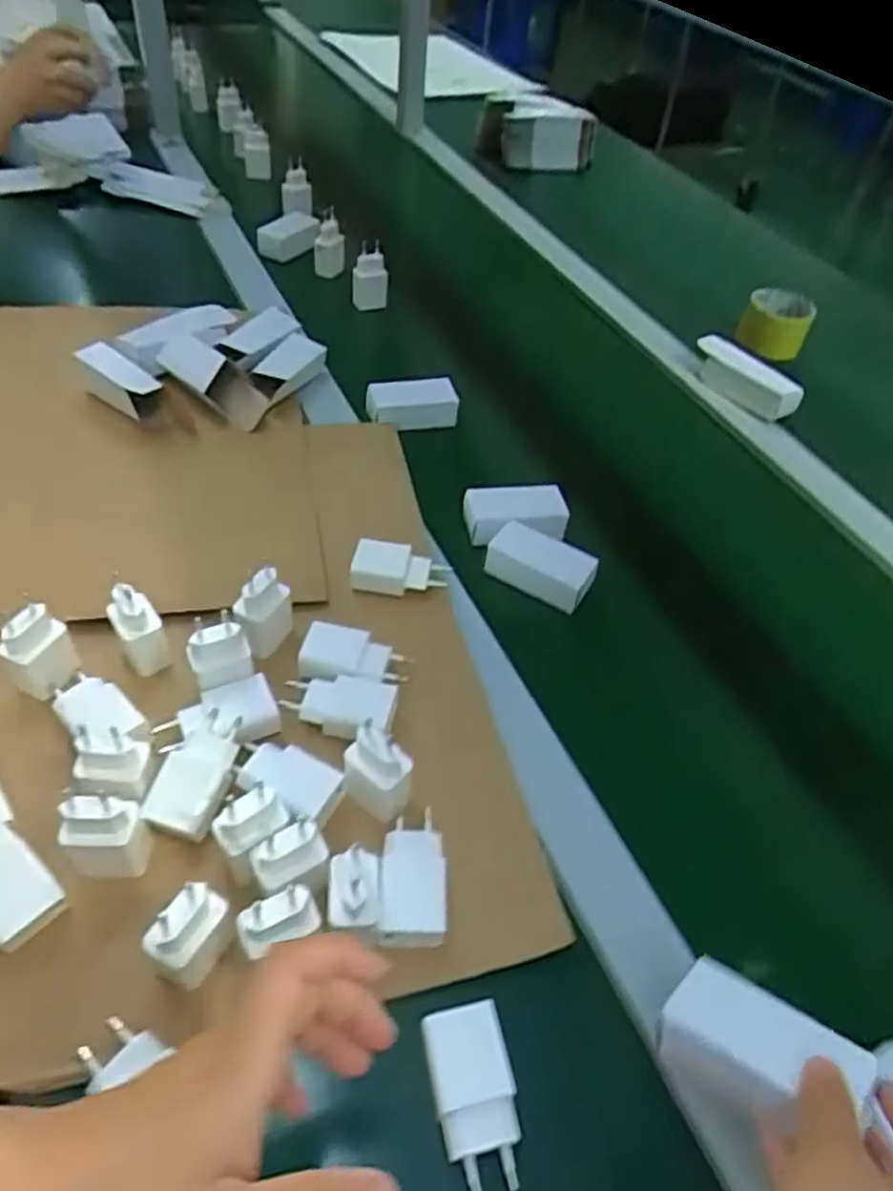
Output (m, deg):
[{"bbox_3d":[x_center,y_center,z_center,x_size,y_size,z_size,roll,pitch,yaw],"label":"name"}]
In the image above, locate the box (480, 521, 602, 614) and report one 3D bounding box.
[{"bbox_3d":[0.083,-0.024,0.657,0.095,0.033,0.049,28,51,17],"label":"box"}]

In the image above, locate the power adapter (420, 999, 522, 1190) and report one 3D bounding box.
[{"bbox_3d":[0.014,0.257,0.384,0.041,0.023,0.079,-6,49,-13],"label":"power adapter"}]

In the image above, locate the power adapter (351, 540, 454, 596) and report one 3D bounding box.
[{"bbox_3d":[-0.038,-0.021,0.624,0.078,0.022,0.042,7,48,-1],"label":"power adapter"}]

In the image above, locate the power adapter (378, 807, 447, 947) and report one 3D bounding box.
[{"bbox_3d":[-0.020,0.169,0.454,0.039,0.025,0.075,3,48,-5],"label":"power adapter"}]

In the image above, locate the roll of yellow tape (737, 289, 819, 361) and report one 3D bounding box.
[{"bbox_3d":[0.431,-0.353,0.982,0.079,0.068,0.086,3,48,-3],"label":"roll of yellow tape"}]

